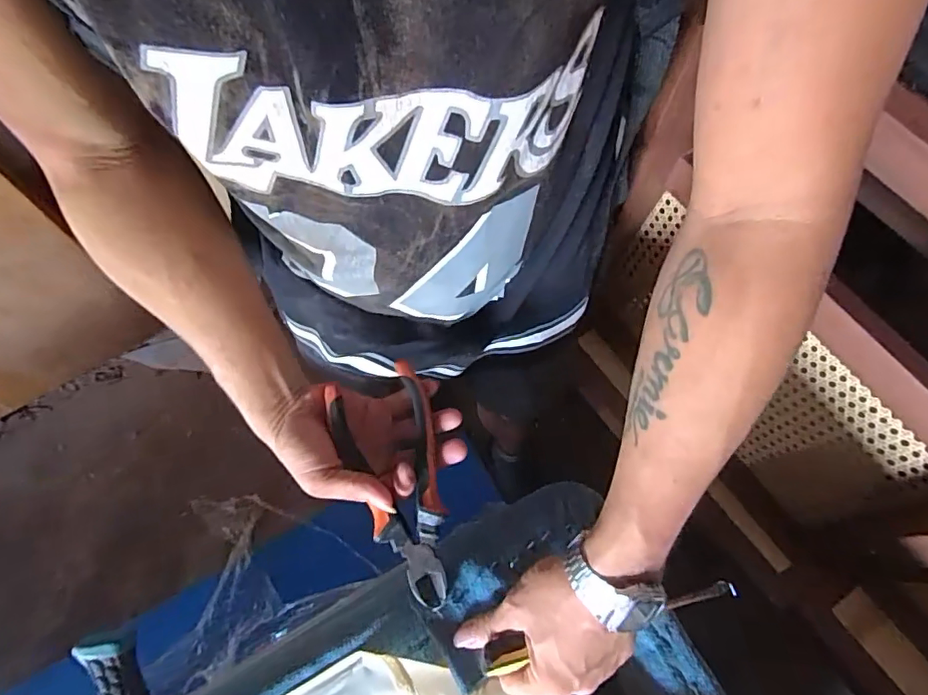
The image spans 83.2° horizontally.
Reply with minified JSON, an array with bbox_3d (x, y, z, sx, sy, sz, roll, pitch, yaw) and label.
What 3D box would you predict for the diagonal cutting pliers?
[{"bbox_3d":[-0.045,0.100,0.379,0.068,0.015,0.170,-18,80,-6],"label":"diagonal cutting pliers"}]

